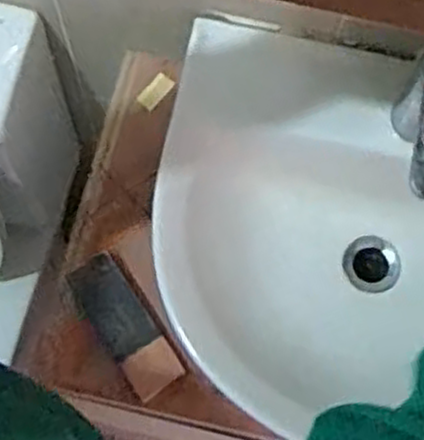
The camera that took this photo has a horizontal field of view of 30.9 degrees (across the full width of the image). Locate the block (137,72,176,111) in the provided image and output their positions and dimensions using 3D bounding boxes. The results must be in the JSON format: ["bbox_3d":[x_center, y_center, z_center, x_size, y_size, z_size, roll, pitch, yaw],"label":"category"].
[{"bbox_3d":[-0.064,-0.146,0.874,0.024,0.008,0.045,40,74,11],"label":"block"}]

